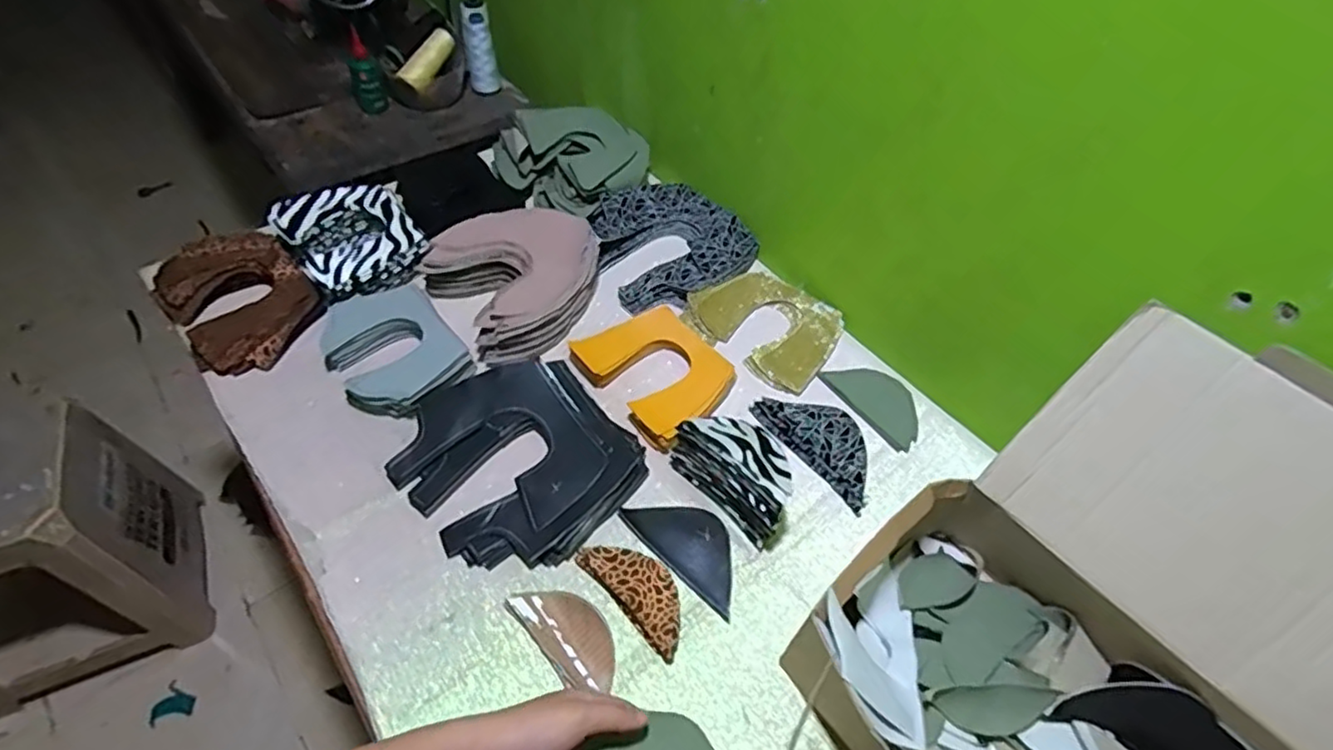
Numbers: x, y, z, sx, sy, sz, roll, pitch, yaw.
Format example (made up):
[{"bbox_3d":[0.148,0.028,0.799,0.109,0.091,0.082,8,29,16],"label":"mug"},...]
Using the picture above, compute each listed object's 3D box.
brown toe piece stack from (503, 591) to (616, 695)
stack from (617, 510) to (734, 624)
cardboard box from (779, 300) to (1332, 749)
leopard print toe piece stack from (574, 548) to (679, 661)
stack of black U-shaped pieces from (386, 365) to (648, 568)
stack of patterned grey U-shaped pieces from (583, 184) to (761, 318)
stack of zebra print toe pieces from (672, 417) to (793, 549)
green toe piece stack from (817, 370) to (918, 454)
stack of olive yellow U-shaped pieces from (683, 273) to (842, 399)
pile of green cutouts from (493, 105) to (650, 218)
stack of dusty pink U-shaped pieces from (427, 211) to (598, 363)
[{"bbox_3d":[-0.080,0.212,0.544,0.053,0.011,0.102,-34,60,-27],"label":"brown toe piece stack"},{"bbox_3d":[0.022,0.151,0.601,0.128,0.008,0.063,37,58,24],"label":"stack"},{"bbox_3d":[0.325,0.186,0.442,0.344,0.220,0.328,-29,58,-24],"label":"cardboard box"},{"bbox_3d":[-0.022,0.183,0.570,0.049,0.015,0.113,-35,61,-28],"label":"leopard print toe piece stack"},{"bbox_3d":[-0.144,0.076,0.629,0.191,0.036,0.208,-35,61,-27],"label":"stack of black U-shaped pieces"},{"bbox_3d":[-0.001,-0.166,0.827,0.182,0.044,0.182,-32,59,-26],"label":"stack of patterned grey U-shaped pieces"},{"bbox_3d":[0.068,0.085,0.609,0.056,0.067,0.118,-35,61,-27],"label":"stack of zebra print toe pieces"},{"bbox_3d":[0.231,0.028,0.718,0.064,0.011,0.115,-29,58,-24],"label":"green toe piece stack"},{"bbox_3d":[0.114,-0.063,0.767,0.163,0.017,0.136,30,55,20],"label":"stack of olive yellow U-shaped pieces"},{"bbox_3d":[-0.123,-0.296,0.878,0.161,0.072,0.170,-37,61,-28],"label":"pile of green cutouts"},{"bbox_3d":[-0.166,-0.116,0.761,0.182,0.056,0.177,-30,59,-25],"label":"stack of dusty pink U-shaped pieces"}]

